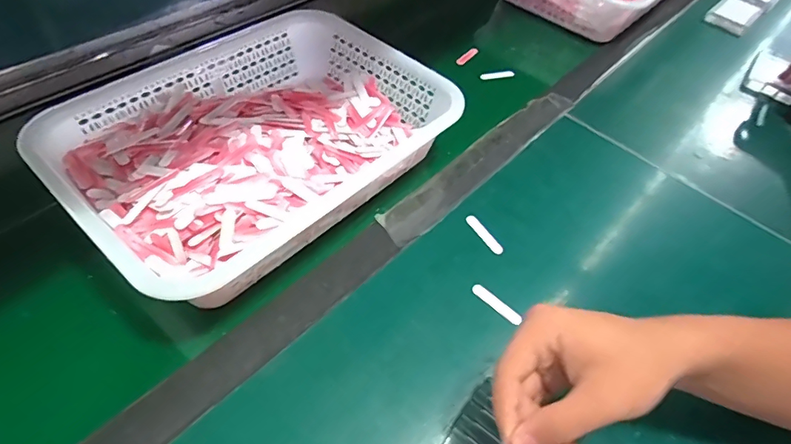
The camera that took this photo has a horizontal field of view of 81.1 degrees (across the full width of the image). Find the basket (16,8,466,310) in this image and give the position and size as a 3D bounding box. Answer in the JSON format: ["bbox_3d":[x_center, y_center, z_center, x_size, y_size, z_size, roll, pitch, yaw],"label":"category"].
[{"bbox_3d":[-0.138,-0.083,0.477,0.263,0.079,0.356,37,57,22],"label":"basket"}]

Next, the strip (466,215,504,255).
[{"bbox_3d":[0.090,0.012,0.467,0.011,0.005,0.051,-26,58,-23],"label":"strip"}]

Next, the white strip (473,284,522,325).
[{"bbox_3d":[0.093,0.074,0.422,0.051,0.004,0.011,37,58,22],"label":"white strip"}]

